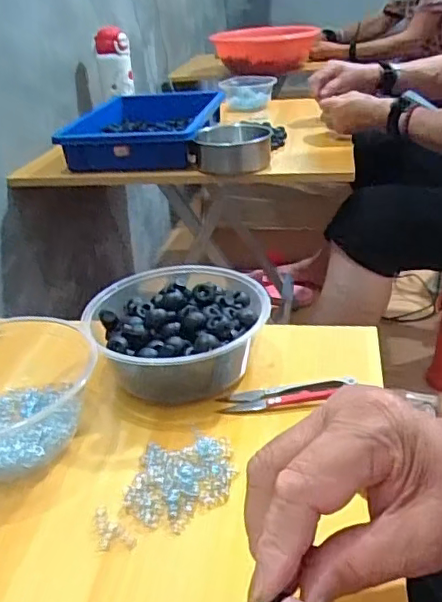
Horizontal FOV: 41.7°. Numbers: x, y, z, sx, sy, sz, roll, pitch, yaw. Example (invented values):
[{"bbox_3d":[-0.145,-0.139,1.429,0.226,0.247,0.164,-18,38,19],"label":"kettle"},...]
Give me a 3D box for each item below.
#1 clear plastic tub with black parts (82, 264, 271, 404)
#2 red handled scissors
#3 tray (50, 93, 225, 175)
[{"bbox_3d":[-0.038,0.025,0.465,0.148,0.064,0.152,3,30,16],"label":"clear plastic tub with black parts"},{"bbox_3d":[0.049,0.069,0.431,0.096,0.009,0.021,-6,29,1],"label":"red handled scissors"},{"bbox_3d":[-0.146,-0.325,1.101,0.257,0.068,0.341,0,29,11],"label":"tray"}]

